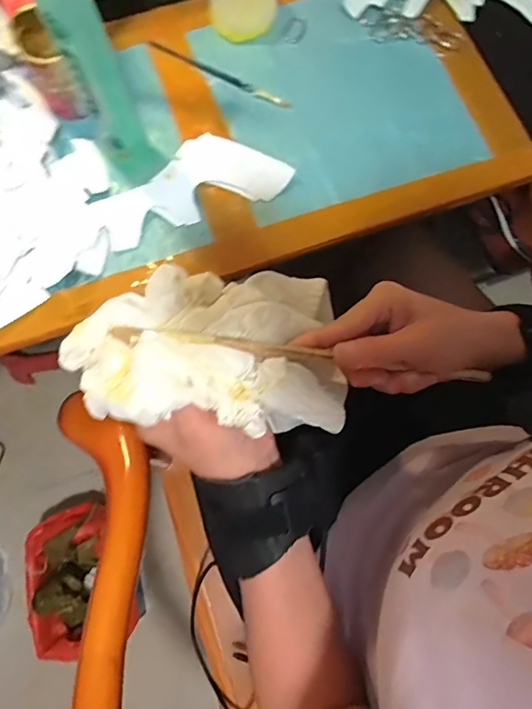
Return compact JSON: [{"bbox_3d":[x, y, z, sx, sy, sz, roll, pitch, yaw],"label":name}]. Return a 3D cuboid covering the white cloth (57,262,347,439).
[{"bbox_3d":[-0.036,-0.011,0.347,0.180,0.093,0.127,-1,74,0],"label":"white cloth"}]

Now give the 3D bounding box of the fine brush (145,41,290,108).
[{"bbox_3d":[-0.047,-0.283,0.488,0.166,0.009,0.011,31,77,9],"label":"fine brush"}]

